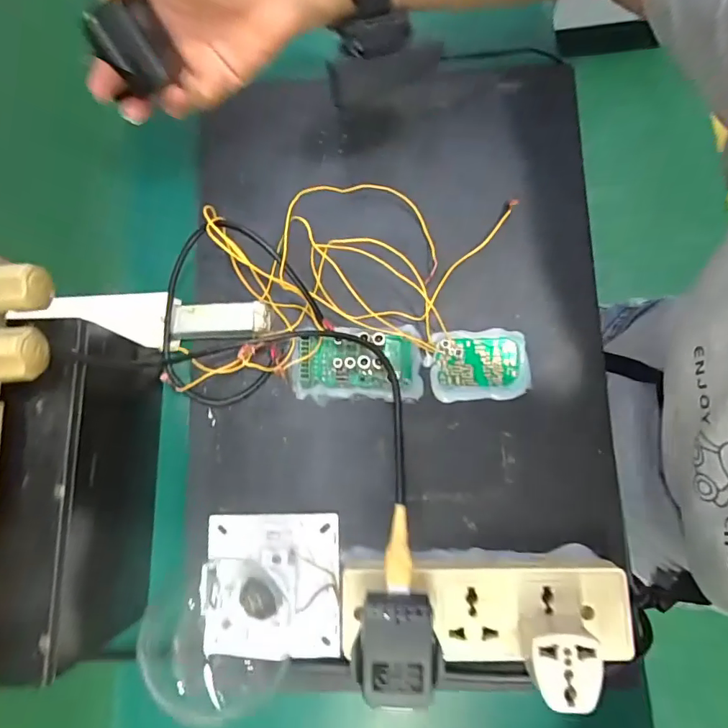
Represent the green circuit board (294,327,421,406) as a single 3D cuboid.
[{"bbox_3d":[-0.004,-0.001,0.346,0.090,0.020,0.051,-3,79,1],"label":"green circuit board"}]

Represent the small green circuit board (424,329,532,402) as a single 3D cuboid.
[{"bbox_3d":[0.081,0.001,0.351,0.069,0.006,0.049,-2,79,1],"label":"small green circuit board"}]

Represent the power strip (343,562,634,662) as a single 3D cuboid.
[{"bbox_3d":[0.073,0.150,0.309,0.170,0.033,0.053,-1,79,1],"label":"power strip"}]

